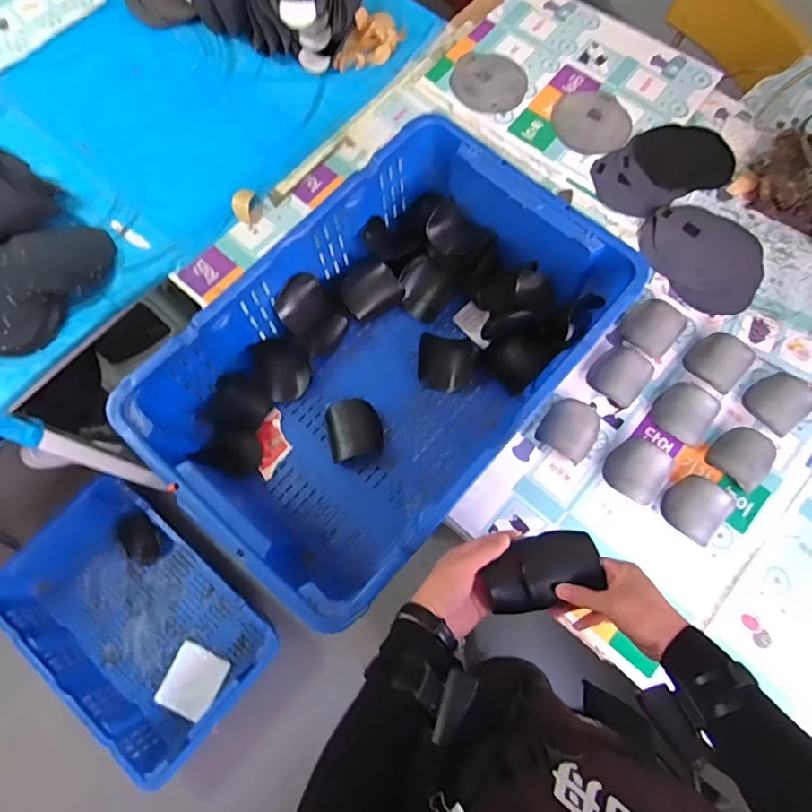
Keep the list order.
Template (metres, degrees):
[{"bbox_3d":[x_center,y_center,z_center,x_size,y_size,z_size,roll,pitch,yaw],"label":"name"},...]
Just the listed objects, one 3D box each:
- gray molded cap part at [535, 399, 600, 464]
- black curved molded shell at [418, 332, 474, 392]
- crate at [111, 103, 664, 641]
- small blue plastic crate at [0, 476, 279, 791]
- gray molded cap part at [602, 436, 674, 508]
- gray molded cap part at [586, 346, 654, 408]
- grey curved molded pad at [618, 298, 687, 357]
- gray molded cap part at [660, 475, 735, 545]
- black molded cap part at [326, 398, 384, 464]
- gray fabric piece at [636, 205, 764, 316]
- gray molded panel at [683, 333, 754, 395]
[{"bbox_3d":[0.259,0.035,0.841,0.085,0.041,0.093,35,75,11],"label":"gray molded cap part"},{"bbox_3d":[0.066,-0.070,0.860,0.093,0.045,0.093,3,71,1],"label":"black curved molded shell"},{"bbox_3d":[-0.027,-0.075,0.808,0.424,0.169,0.644,40,76,12],"label":"crate"},{"bbox_3d":[-0.713,0.561,1.440,0.693,0.185,0.426,40,76,12],"label":"small blue plastic crate"},{"bbox_3d":[0.363,0.099,0.845,0.093,0.030,0.087,-43,77,-13],"label":"gray molded cap part"},{"bbox_3d":[0.349,-0.052,0.874,0.089,0.040,0.096,37,75,11],"label":"gray molded cap part"},{"bbox_3d":[0.425,-0.137,0.929,0.088,0.030,0.110,42,76,12],"label":"grey curved molded pad"},{"bbox_3d":[0.438,0.153,0.811,0.087,0.030,0.094,42,76,12],"label":"gray molded cap part"},{"bbox_3d":[-0.078,0.036,0.832,0.085,0.041,0.091,-12,72,-4],"label":"black molded cap part"},{"bbox_3d":[0.548,-0.282,0.968,0.209,0.050,0.221,0,71,0],"label":"gray fabric piece"},{"bbox_3d":[0.508,-0.074,0.873,0.094,0.030,0.084,-41,76,-13],"label":"gray molded panel"}]

